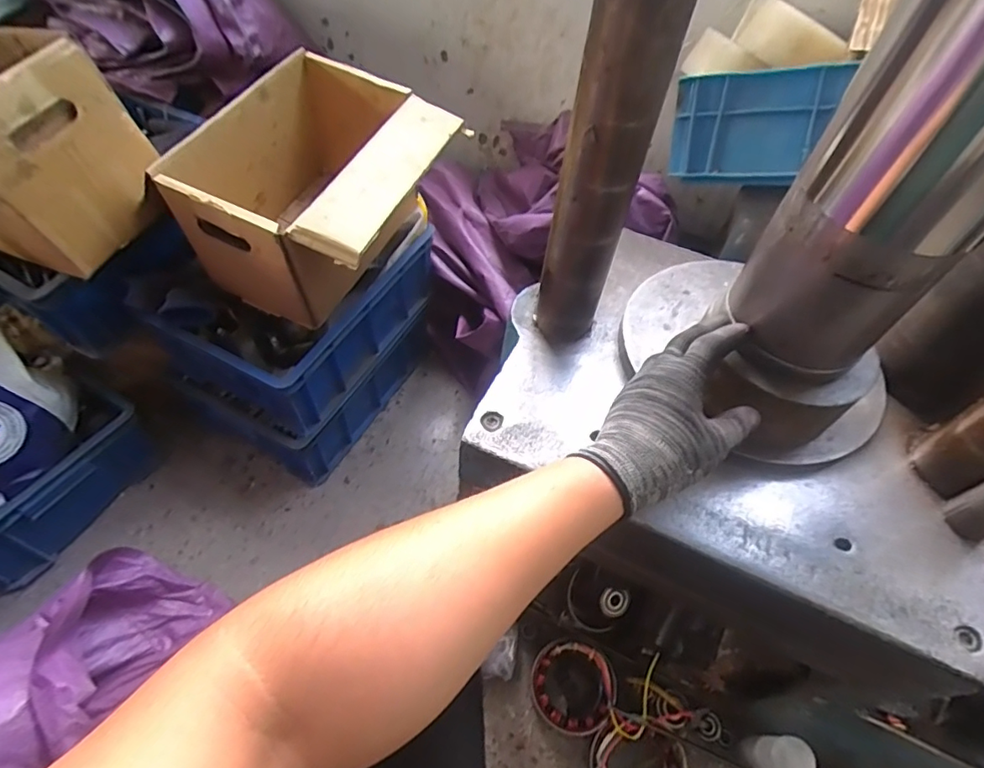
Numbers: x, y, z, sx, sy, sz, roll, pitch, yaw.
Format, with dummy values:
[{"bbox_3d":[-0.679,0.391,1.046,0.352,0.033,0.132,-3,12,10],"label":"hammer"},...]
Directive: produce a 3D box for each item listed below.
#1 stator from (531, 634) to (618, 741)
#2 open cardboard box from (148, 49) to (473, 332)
[{"bbox_3d":[0.113,0.424,0.731,0.114,0.050,0.107,2,54,-3],"label":"stator"},{"bbox_3d":[-0.234,-0.254,0.747,0.289,0.228,0.318,22,56,11],"label":"open cardboard box"}]

